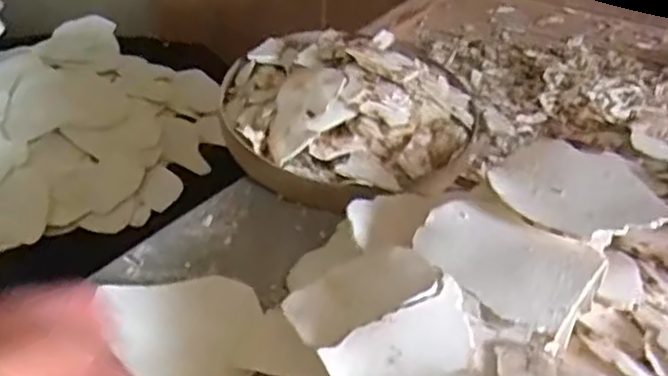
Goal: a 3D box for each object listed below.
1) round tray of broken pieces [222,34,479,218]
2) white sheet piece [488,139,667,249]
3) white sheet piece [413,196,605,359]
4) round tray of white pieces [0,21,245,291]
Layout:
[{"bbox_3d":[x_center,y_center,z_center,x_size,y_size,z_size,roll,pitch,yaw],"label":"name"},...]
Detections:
[{"bbox_3d":[0.011,-0.095,0.820,0.288,0.117,0.257,21,40,25],"label":"round tray of broken pieces"},{"bbox_3d":[0.218,-0.006,0.649,0.140,0.016,0.168,0,36,-3],"label":"white sheet piece"},{"bbox_3d":[0.134,0.063,0.566,0.142,0.019,0.104,20,43,26],"label":"white sheet piece"},{"bbox_3d":[-0.639,-0.130,1.282,0.797,0.172,0.748,1,36,-1],"label":"round tray of white pieces"}]

